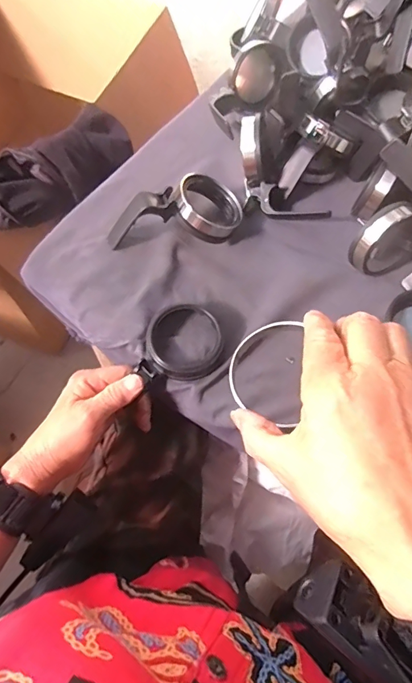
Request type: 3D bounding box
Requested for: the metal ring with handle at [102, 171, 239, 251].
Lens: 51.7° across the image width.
[{"bbox_3d":[-0.032,-0.136,0.434,0.136,0.052,0.065,-2,65,-3],"label":"metal ring with handle"}]

